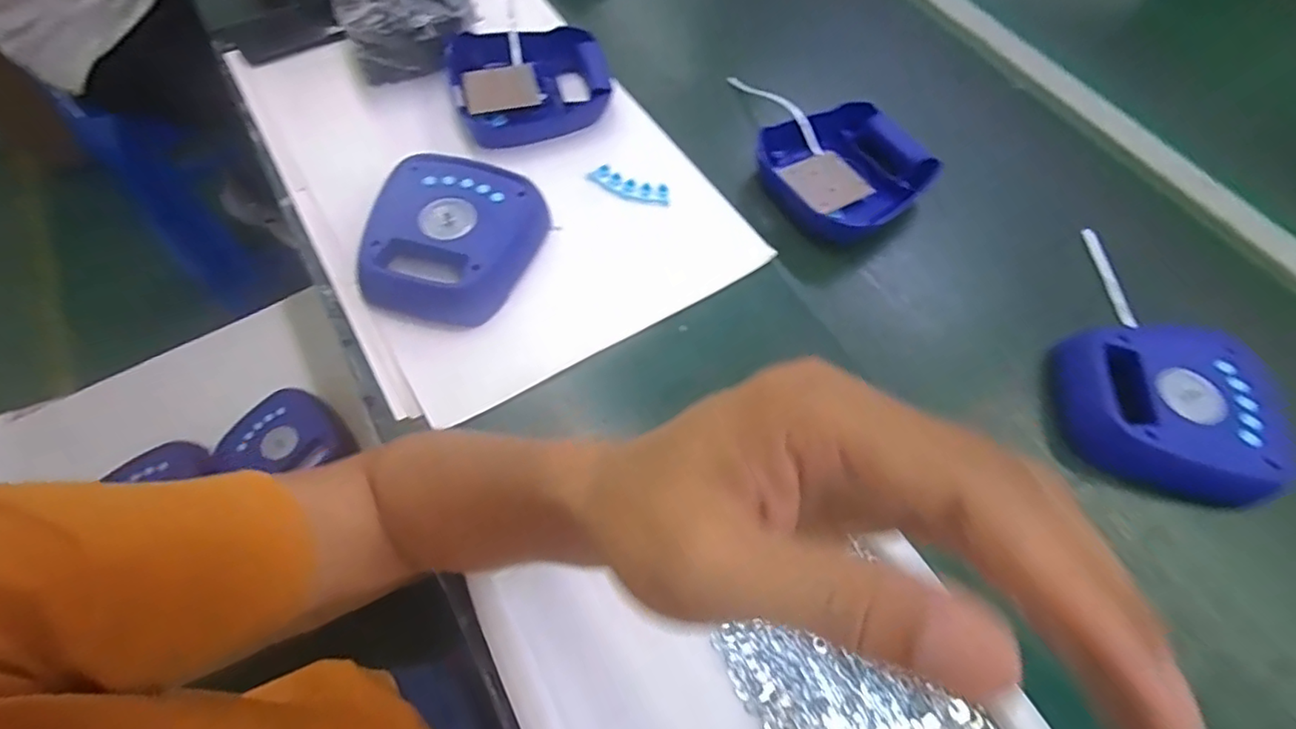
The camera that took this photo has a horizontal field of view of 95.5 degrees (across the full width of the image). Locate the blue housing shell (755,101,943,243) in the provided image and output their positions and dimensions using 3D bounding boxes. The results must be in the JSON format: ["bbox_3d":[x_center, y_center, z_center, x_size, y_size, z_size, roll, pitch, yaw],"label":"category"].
[{"bbox_3d":[0.223,-0.217,0.669,0.164,0.056,0.166,-31,67,-17],"label":"blue housing shell"}]

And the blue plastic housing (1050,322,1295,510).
[{"bbox_3d":[0.470,0.038,0.539,0.167,0.057,0.149,15,62,6],"label":"blue plastic housing"}]

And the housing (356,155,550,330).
[{"bbox_3d":[-0.194,-0.123,0.576,0.159,0.044,0.171,18,63,7],"label":"housing"}]

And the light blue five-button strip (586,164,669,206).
[{"bbox_3d":[-0.020,-0.196,0.646,0.091,0.004,0.028,21,79,7],"label":"light blue five-button strip"}]

